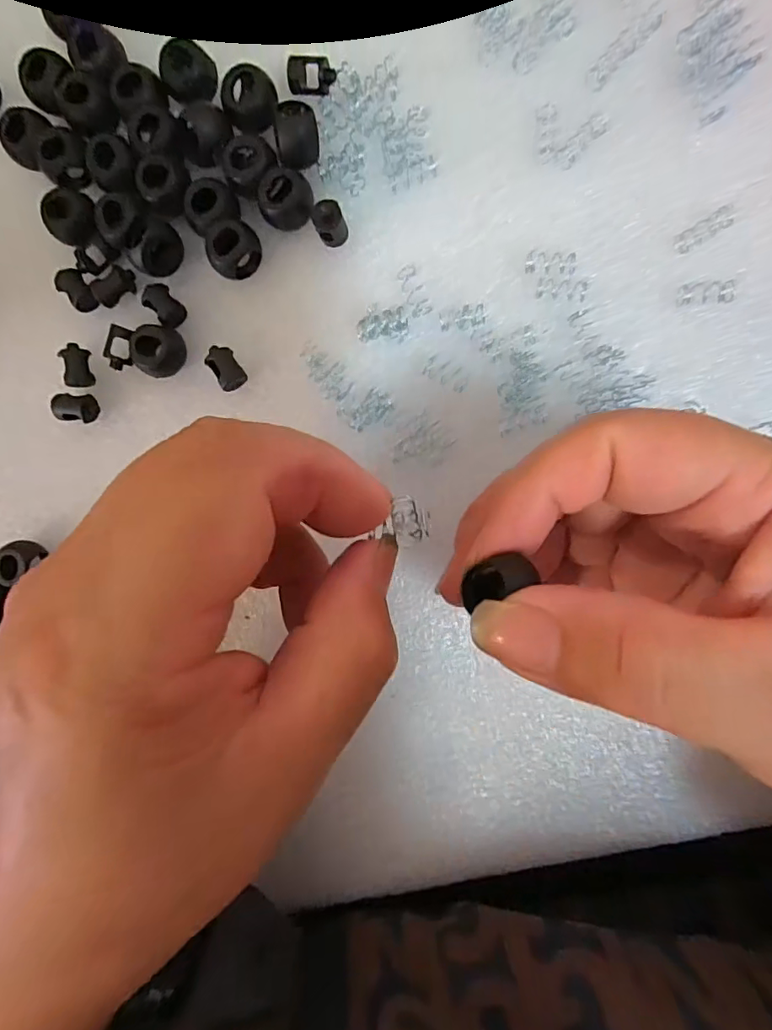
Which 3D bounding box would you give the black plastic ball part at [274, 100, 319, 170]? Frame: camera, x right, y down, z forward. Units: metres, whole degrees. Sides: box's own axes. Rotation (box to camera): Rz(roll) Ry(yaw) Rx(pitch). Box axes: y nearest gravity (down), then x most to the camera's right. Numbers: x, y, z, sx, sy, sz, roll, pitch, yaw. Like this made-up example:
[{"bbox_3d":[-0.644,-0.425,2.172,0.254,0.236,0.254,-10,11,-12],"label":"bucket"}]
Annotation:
[{"bbox_3d":[-0.028,-0.120,0.164,0.010,0.014,0.017,7,96,6],"label":"black plastic ball part"}]

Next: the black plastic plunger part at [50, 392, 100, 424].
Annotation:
[{"bbox_3d":[-0.112,-0.039,0.188,0.013,0.009,0.010,8,96,6],"label":"black plastic plunger part"}]

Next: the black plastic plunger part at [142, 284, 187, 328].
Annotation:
[{"bbox_3d":[-0.077,-0.073,0.180,0.009,0.009,0.015,-40,89,9],"label":"black plastic plunger part"}]

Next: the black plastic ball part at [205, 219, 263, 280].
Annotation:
[{"bbox_3d":[-0.051,-0.089,0.175,0.014,0.015,0.017,32,98,3],"label":"black plastic ball part"}]

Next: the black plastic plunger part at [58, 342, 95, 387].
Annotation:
[{"bbox_3d":[-0.112,-0.054,0.187,0.007,0.008,0.015,-6,94,7],"label":"black plastic plunger part"}]

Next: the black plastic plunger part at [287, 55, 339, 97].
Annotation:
[{"bbox_3d":[-0.024,-0.142,0.167,0.015,0.005,0.010,0,95,7],"label":"black plastic plunger part"}]

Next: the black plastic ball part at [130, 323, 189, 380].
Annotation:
[{"bbox_3d":[-0.080,-0.057,0.181,0.016,0.012,0.017,1,95,7],"label":"black plastic ball part"}]

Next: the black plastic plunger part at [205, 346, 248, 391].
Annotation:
[{"bbox_3d":[-0.055,-0.051,0.181,0.009,0.008,0.015,-30,90,9],"label":"black plastic plunger part"}]

